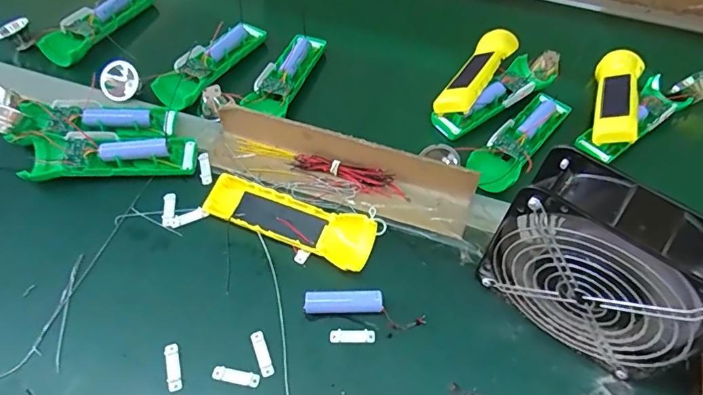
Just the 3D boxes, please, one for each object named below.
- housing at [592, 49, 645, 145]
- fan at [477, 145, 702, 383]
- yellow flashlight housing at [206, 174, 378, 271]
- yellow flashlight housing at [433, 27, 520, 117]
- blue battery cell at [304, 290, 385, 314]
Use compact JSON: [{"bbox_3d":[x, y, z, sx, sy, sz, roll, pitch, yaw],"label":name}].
[{"bbox_3d":[0.312,-0.121,0.560,0.043,0.030,0.161,19,56,11],"label":"housing"},{"bbox_3d":[0.186,0.056,0.364,0.149,0.148,0.066,34,61,20],"label":"fan"},{"bbox_3d":[-0.059,0.020,0.449,0.163,0.029,0.047,20,56,12],"label":"yellow flashlight housing"},{"bbox_3d":[0.153,-0.151,0.578,0.045,0.033,0.163,27,57,16],"label":"yellow flashlight housing"},{"bbox_3d":[-0.006,0.090,0.412,0.067,0.014,0.018,0,54,-3],"label":"blue battery cell"}]

